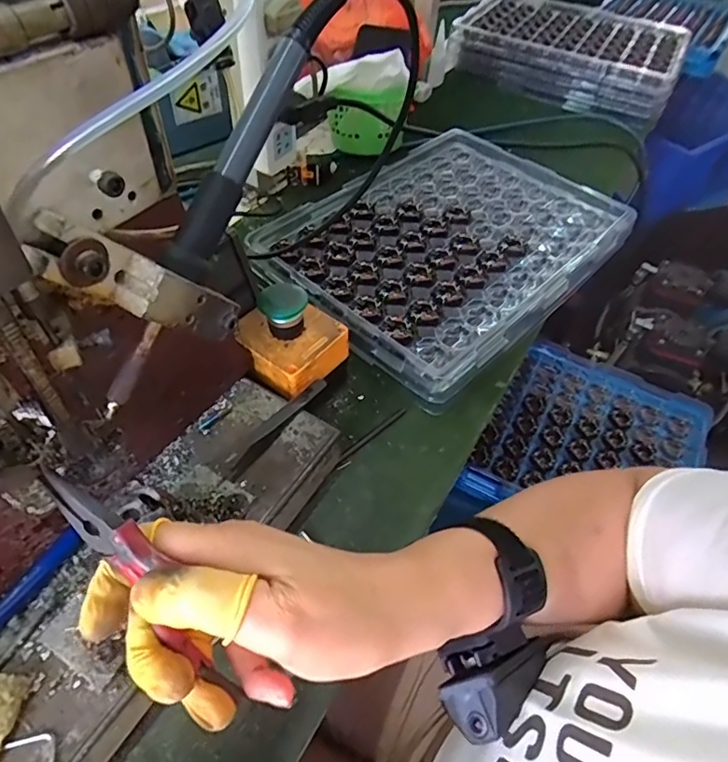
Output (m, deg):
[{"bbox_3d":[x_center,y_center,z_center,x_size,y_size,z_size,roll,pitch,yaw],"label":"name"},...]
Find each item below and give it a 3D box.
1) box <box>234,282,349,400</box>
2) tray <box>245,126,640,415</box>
[{"bbox_3d":[-0.060,-0.040,0.434,0.078,0.066,0.074,37,57,23],"label":"box"},{"bbox_3d":[0.091,-0.159,0.603,0.291,0.043,0.377,38,58,23],"label":"tray"}]

